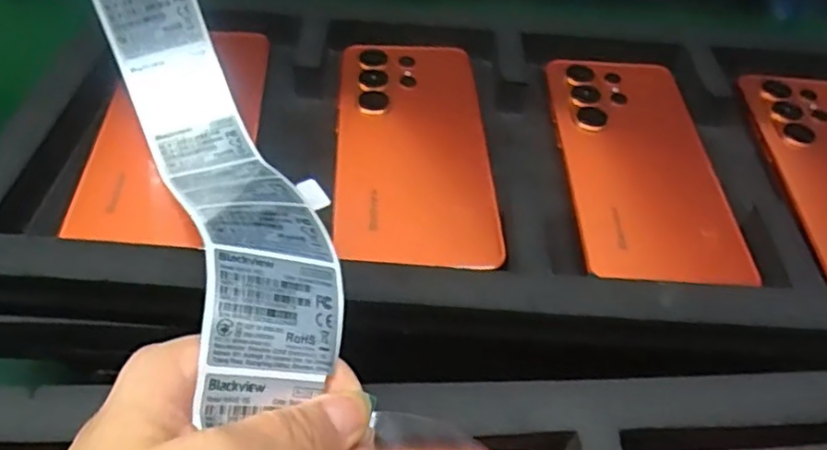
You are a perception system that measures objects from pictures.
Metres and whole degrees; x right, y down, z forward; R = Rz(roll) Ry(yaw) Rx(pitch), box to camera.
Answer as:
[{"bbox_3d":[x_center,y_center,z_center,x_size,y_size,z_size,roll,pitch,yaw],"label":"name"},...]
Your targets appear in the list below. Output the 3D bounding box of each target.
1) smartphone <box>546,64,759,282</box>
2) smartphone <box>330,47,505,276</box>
[{"bbox_3d":[0.116,-0.035,0.332,0.076,0.005,0.157,2,49,-2],"label":"smartphone"},{"bbox_3d":[0.000,-0.045,0.326,0.075,0.010,0.162,0,49,-4],"label":"smartphone"}]

